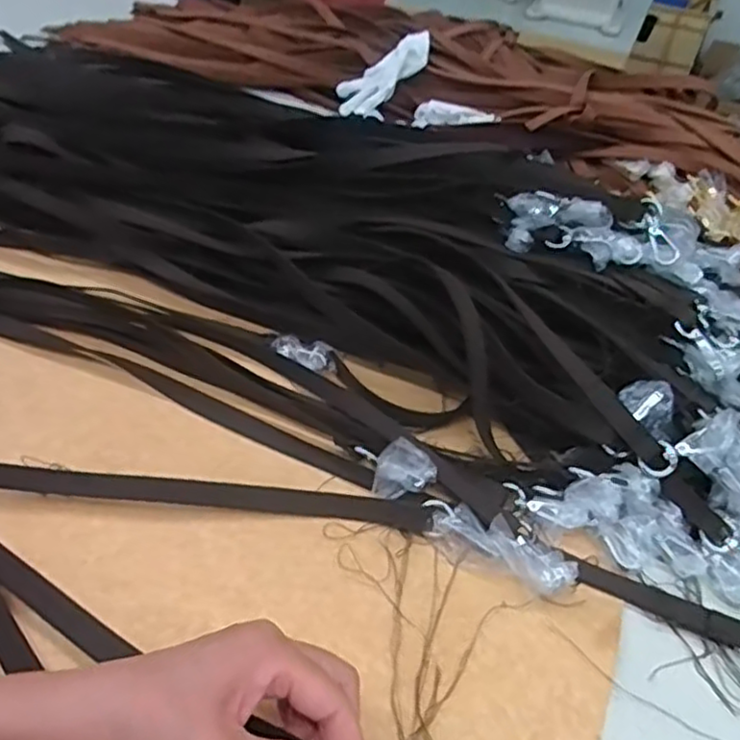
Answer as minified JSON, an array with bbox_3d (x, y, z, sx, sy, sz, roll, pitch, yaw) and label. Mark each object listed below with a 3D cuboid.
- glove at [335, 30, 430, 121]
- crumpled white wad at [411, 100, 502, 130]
[{"bbox_3d":[0.024,-0.387,0.893,0.151,0.033,0.060,-42,54,-3],"label":"glove"},{"bbox_3d":[0.106,-0.319,0.851,0.104,0.018,0.043,1,43,-7],"label":"crumpled white wad"}]

